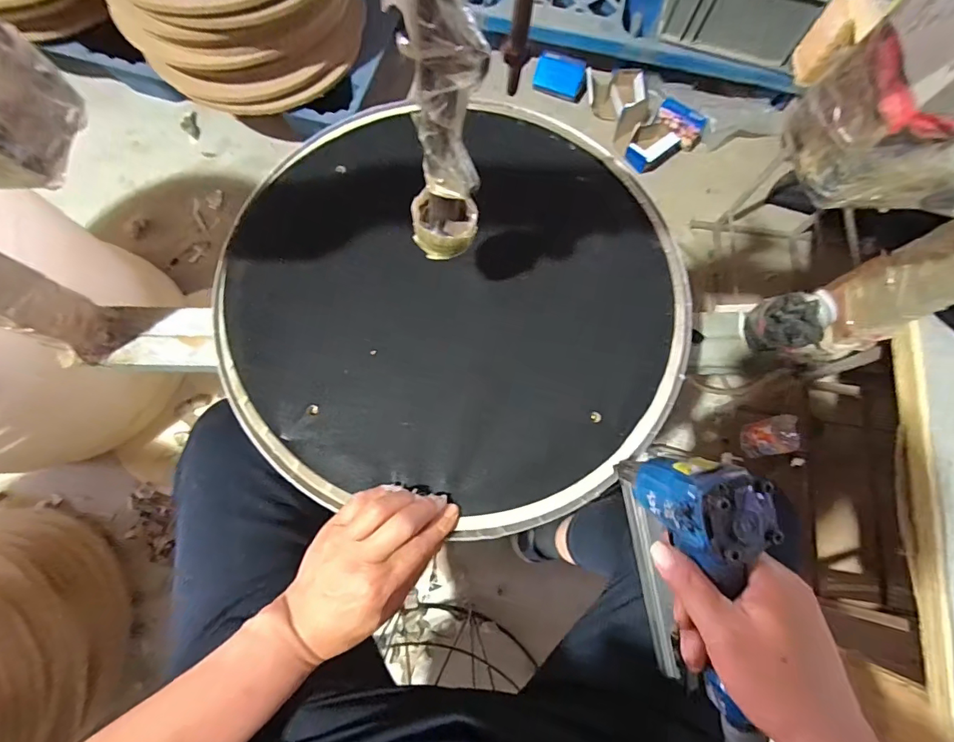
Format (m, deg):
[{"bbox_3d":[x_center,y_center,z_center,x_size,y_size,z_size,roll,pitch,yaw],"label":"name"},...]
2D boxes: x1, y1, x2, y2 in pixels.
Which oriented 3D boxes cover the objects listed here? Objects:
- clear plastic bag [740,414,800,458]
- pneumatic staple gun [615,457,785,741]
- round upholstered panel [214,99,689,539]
[{"bbox_3d":[0.568,0.129,0.883,0.014,0.125,0.069,-3,72,-22],"label":"clear plastic bag"},{"bbox_3d":[0.162,0.175,0.341,0.055,0.112,0.254,-11,104,-5],"label":"pneumatic staple gun"},{"bbox_3d":[-0.019,-0.076,0.465,0.448,0.024,0.446,1,74,-2],"label":"round upholstered panel"}]

